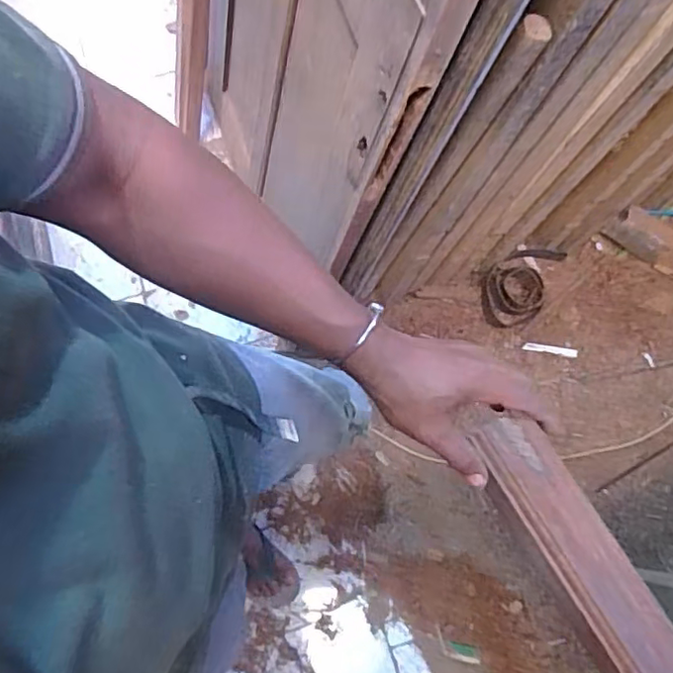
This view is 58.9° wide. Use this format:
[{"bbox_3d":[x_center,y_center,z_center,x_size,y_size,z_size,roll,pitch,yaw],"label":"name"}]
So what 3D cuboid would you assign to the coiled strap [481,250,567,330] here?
[{"bbox_3d":[0.411,-0.121,1.343,0.140,0.051,0.200,24,75,8],"label":"coiled strap"}]

